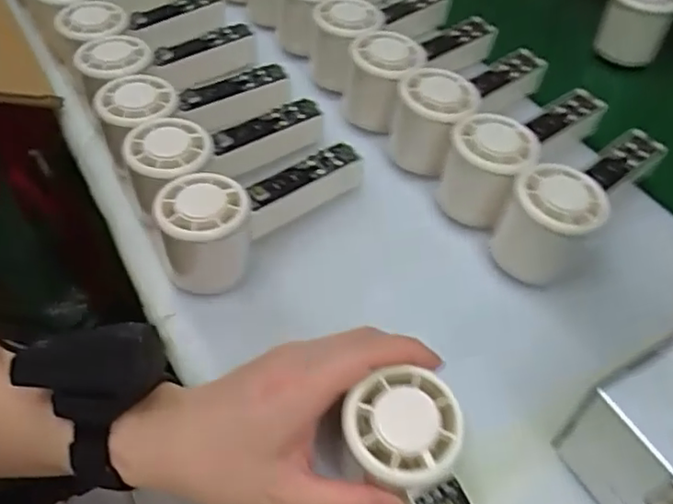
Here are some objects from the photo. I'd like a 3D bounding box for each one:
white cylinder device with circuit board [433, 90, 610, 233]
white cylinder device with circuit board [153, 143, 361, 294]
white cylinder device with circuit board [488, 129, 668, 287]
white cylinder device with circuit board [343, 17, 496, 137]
[{"bbox_3d":[0.132,-0.084,0.444,0.059,0.053,0.153,33,60,25],"label":"white cylinder device with circuit board"},{"bbox_3d":[-0.051,-0.033,0.422,0.057,0.076,0.146,33,60,25],"label":"white cylinder device with circuit board"},{"bbox_3d":[0.163,-0.046,0.413,0.056,0.056,0.155,33,60,25],"label":"white cylinder device with circuit board"},{"bbox_3d":[0.076,-0.150,0.500,0.148,0.063,0.059,-30,57,-19],"label":"white cylinder device with circuit board"}]

